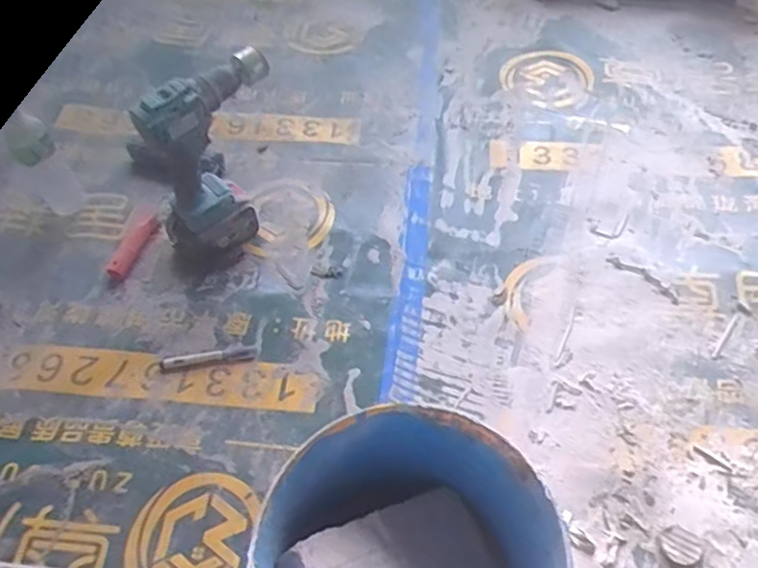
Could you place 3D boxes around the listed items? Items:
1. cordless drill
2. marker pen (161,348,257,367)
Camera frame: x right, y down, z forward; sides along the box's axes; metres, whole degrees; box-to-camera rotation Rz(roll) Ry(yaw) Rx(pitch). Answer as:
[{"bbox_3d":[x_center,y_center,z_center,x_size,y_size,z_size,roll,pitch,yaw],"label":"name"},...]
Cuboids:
[{"bbox_3d":[-0.225,-0.188,0.849,0.100,0.245,0.201,22,60,18],"label":"cordless drill"},{"bbox_3d":[-0.230,0.100,0.829,0.123,0.013,0.016,-5,55,-14],"label":"marker pen"}]

